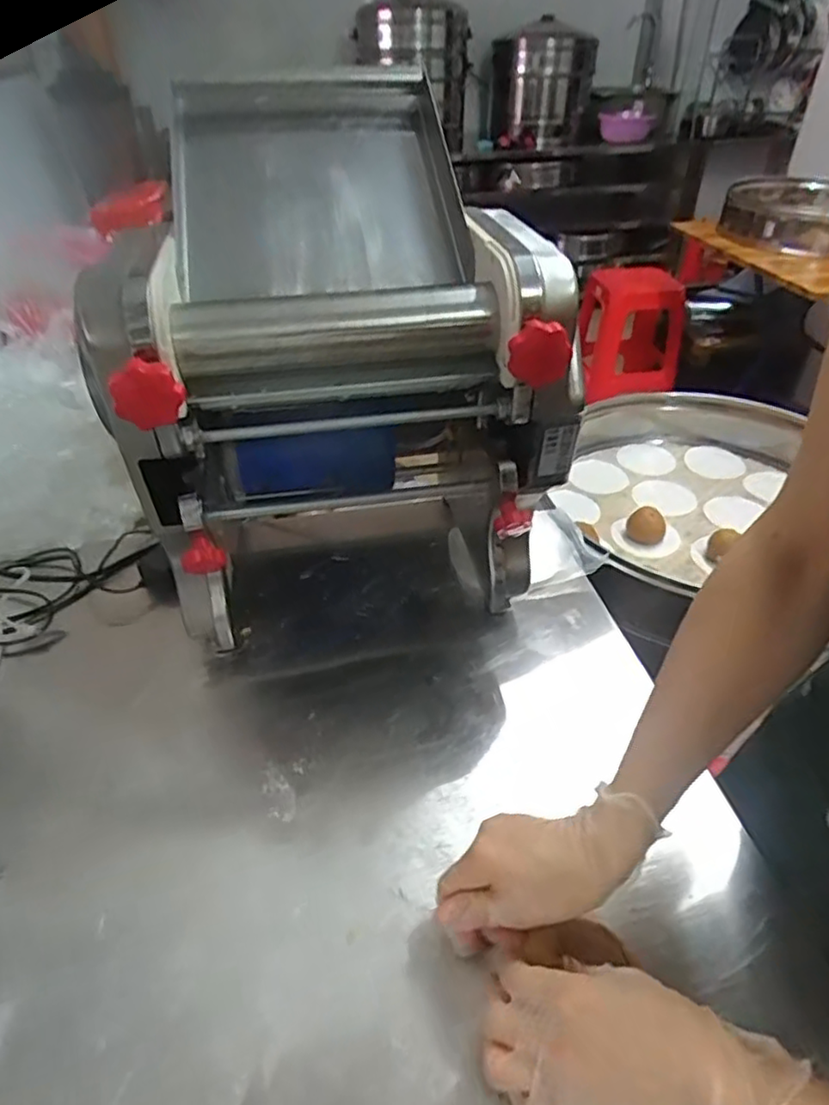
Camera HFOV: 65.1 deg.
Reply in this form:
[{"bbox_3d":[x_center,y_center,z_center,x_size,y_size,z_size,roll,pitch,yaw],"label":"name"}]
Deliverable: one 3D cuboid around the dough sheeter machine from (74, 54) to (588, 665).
[{"bbox_3d":[-0.080,-0.184,0.661,0.363,0.428,0.433,-8,40,-9],"label":"dough sheeter machine"}]

